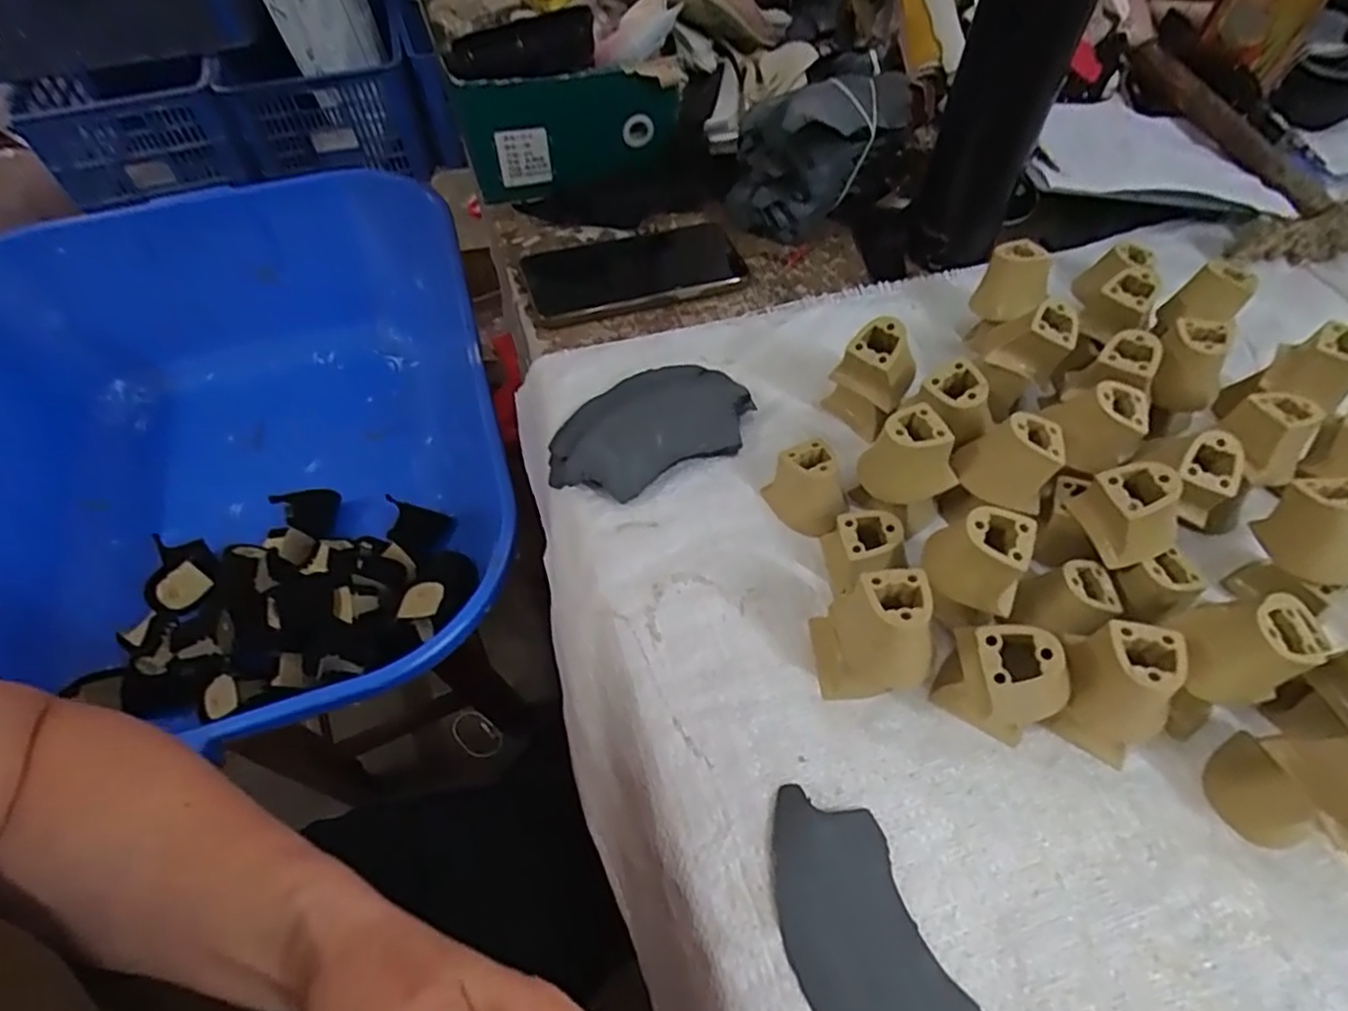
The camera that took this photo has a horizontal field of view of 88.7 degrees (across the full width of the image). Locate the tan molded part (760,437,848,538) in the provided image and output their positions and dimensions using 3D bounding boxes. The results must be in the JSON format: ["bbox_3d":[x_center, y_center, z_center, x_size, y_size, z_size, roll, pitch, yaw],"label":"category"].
[{"bbox_3d":[0.076,-0.008,0.393,0.033,0.036,0.041,-15,56,-9],"label":"tan molded part"}]

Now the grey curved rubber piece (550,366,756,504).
[{"bbox_3d":[-0.016,-0.048,0.428,0.126,0.017,0.077,-26,58,-16],"label":"grey curved rubber piece"}]

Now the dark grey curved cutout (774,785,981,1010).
[{"bbox_3d":[0.077,0.180,0.283,0.057,0.004,0.122,-20,57,-13],"label":"dark grey curved cutout"}]

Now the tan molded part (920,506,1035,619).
[{"bbox_3d":[0.145,0.025,0.331,0.044,0.042,0.032,20,58,14],"label":"tan molded part"}]

